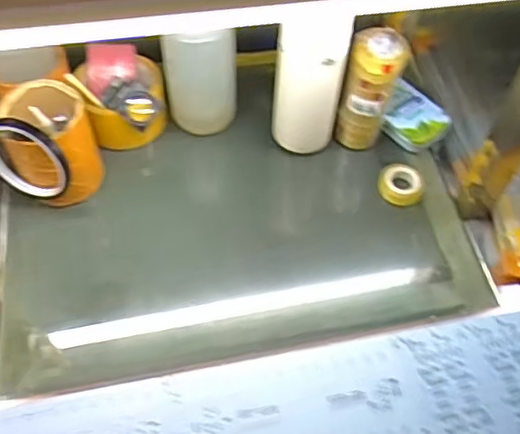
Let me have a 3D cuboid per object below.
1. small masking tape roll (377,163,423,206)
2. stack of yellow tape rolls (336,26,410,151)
[{"bbox_3d":[0.154,-0.036,0.640,0.049,0.021,0.042,22,58,11],"label":"small masking tape roll"},{"bbox_3d":[0.117,-0.132,0.628,0.055,0.134,0.051,18,57,8],"label":"stack of yellow tape rolls"}]

